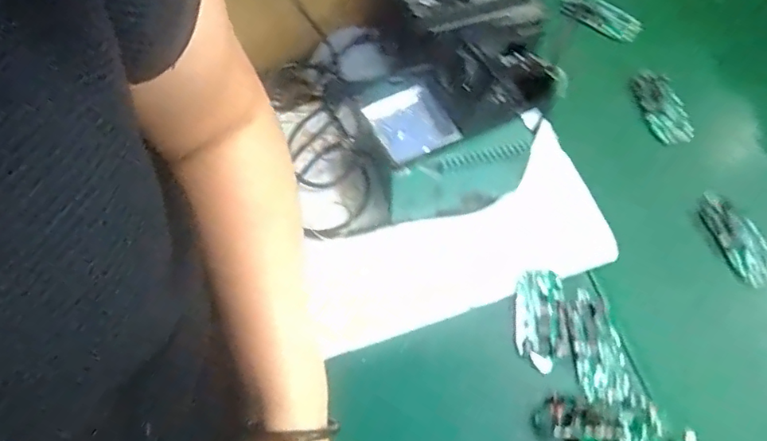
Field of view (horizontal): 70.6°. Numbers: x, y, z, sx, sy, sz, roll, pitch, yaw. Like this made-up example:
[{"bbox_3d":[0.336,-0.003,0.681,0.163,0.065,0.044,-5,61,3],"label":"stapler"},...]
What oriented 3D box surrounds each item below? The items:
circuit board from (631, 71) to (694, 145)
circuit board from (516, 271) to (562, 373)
[{"bbox_3d":[0.323,-0.133,0.630,0.043,0.014,0.098,-9,65,-4],"label":"circuit board"},{"bbox_3d":[0.146,0.093,0.522,0.041,0.007,0.094,14,66,7],"label":"circuit board"}]

